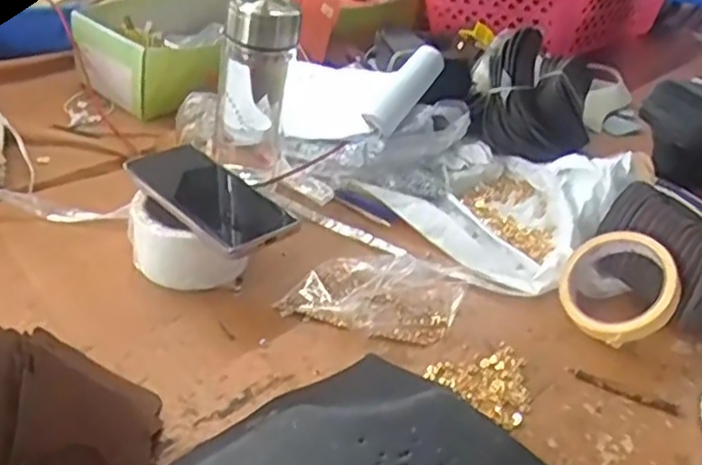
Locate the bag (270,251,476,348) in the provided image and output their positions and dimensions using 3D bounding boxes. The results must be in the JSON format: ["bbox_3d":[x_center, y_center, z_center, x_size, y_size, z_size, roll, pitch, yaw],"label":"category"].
[{"bbox_3d":[0.024,0.042,0.610,0.139,0.027,0.106,15,35,10],"label":"bag"}]

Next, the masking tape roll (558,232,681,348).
[{"bbox_3d":[0.226,0.046,0.601,0.096,0.036,0.096,-16,57,26],"label":"masking tape roll"}]

